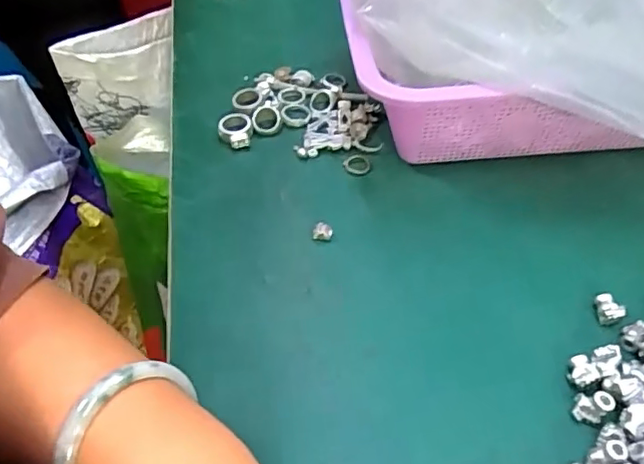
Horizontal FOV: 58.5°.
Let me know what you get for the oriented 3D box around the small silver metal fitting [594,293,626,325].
[{"bbox_3d":[0.161,0.044,0.323,0.014,0.010,0.017,-1,47,3],"label":"small silver metal fitting"}]

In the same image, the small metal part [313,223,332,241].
[{"bbox_3d":[0.001,0.000,0.370,0.012,0.005,0.009,12,49,15],"label":"small metal part"}]

